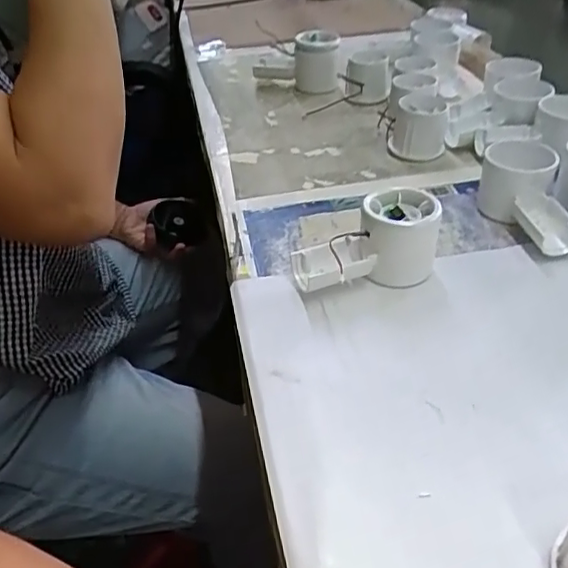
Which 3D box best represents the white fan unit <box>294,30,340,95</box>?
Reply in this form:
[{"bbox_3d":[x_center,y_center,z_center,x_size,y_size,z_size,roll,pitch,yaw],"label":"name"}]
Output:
[{"bbox_3d":[0.042,-0.282,0.766,0.054,0.072,0.048,2,39,5],"label":"white fan unit"}]

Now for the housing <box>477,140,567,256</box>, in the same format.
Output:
[{"bbox_3d":[0.205,-0.072,0.498,0.058,0.055,0.107,-3,39,-1],"label":"housing"}]

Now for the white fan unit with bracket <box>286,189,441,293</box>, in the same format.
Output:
[{"bbox_3d":[0.063,-0.027,0.449,0.107,0.056,0.054,-20,42,-21],"label":"white fan unit with bracket"}]

